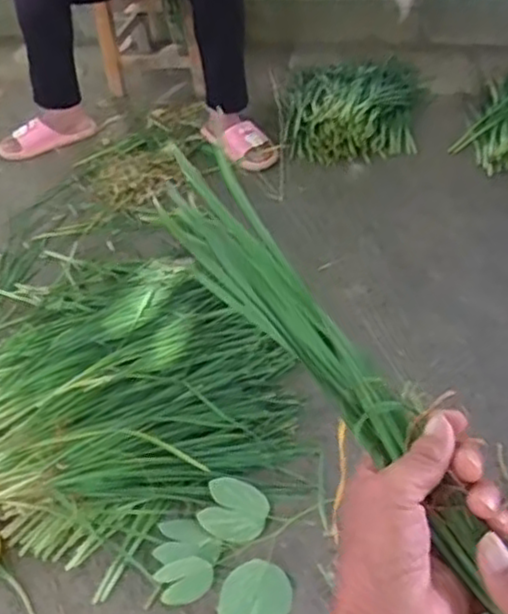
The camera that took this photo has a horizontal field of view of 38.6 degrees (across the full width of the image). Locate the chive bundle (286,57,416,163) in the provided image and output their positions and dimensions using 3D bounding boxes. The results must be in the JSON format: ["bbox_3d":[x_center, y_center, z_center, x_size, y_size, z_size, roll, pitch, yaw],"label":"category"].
[{"bbox_3d":[0.226,-0.489,1.690,0.316,0.077,0.413,4,46,9],"label":"chive bundle"}]

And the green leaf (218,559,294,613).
[{"bbox_3d":[0.001,0.366,0.908,0.087,0.011,0.096,16,49,19],"label":"green leaf"}]

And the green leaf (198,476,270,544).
[{"bbox_3d":[-0.025,0.273,0.986,0.087,0.014,0.088,-2,45,2],"label":"green leaf"}]

